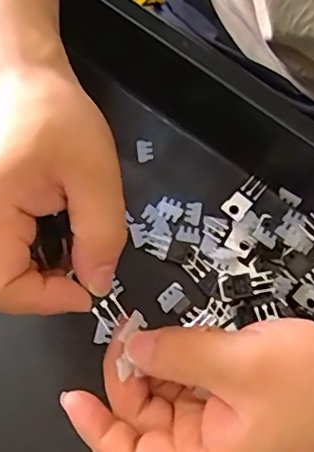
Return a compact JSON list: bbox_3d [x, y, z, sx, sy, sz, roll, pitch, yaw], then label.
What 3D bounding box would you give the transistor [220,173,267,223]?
[{"bbox_3d":[0.060,-0.020,0.380,0.016,0.004,0.035,42,78,11],"label":"transistor"}]

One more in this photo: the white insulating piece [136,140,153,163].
[{"bbox_3d":[-0.009,-0.052,0.393,0.012,0.004,0.016,-5,74,-1],"label":"white insulating piece"}]

